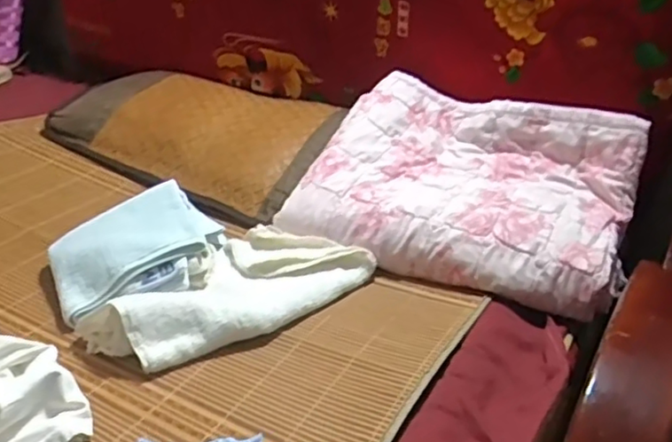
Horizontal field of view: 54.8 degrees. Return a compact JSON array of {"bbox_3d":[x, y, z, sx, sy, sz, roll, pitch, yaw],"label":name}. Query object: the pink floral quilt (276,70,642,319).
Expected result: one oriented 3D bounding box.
[{"bbox_3d":[0.191,-0.069,0.924,0.441,0.110,0.356,16,48,21],"label":"pink floral quilt"}]

